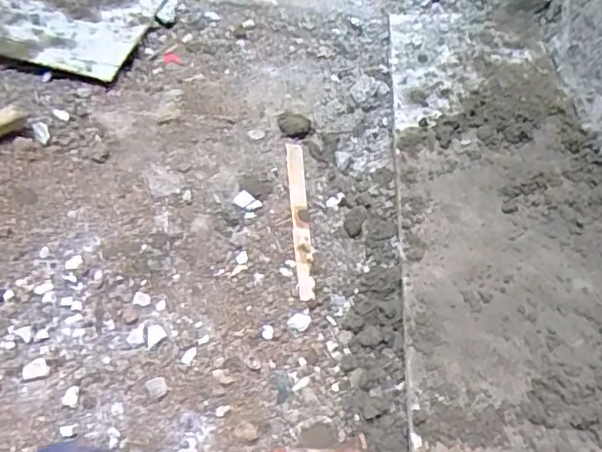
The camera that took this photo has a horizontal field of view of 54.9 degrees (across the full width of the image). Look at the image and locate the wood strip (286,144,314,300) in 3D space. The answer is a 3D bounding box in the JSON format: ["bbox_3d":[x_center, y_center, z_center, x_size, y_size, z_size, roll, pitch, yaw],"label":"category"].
[{"bbox_3d":[-0.002,-0.016,0.905,0.026,0.004,0.299,6,53,-16],"label":"wood strip"}]

